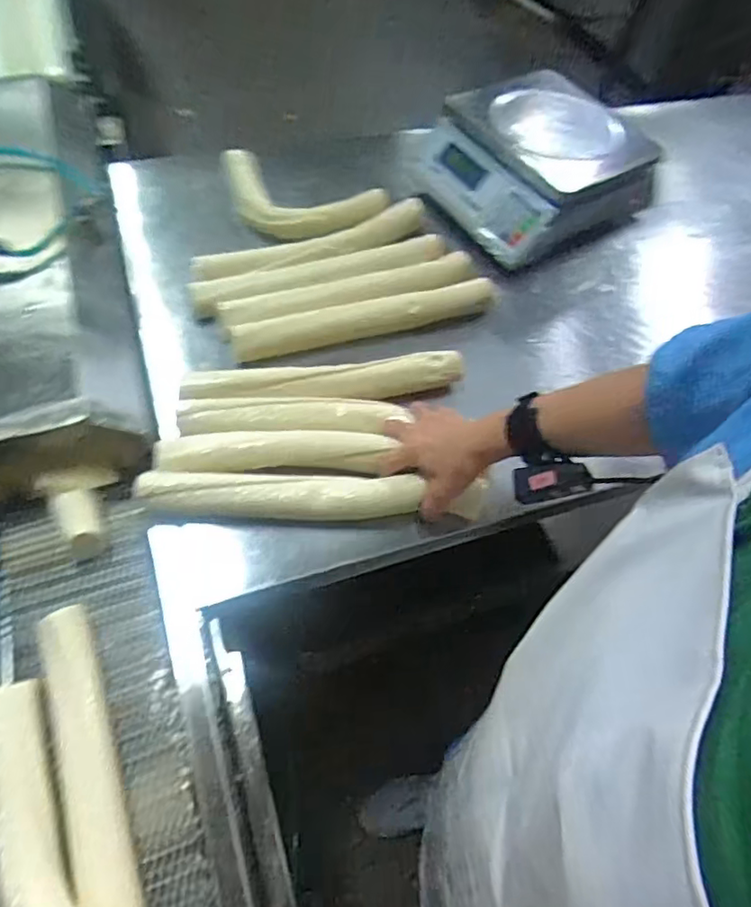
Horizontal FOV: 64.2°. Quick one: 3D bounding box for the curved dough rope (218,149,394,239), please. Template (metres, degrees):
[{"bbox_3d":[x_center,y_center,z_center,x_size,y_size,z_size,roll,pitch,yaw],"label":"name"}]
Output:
[{"bbox_3d":[-0.129,-0.413,0.966,0.277,0.033,0.141,16,56,5],"label":"curved dough rope"}]

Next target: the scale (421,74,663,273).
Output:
[{"bbox_3d":[0.244,-0.477,0.998,0.309,0.160,0.303,-30,64,-22],"label":"scale"}]

